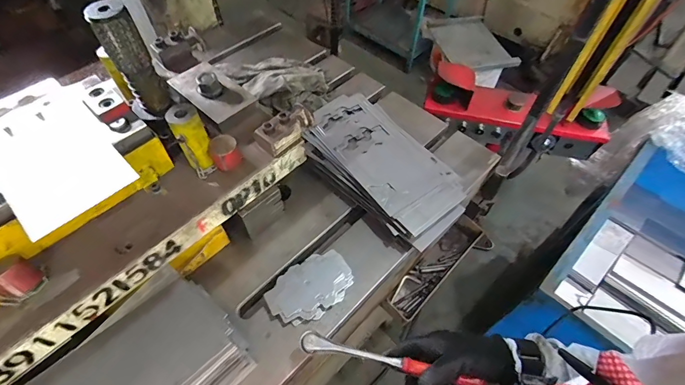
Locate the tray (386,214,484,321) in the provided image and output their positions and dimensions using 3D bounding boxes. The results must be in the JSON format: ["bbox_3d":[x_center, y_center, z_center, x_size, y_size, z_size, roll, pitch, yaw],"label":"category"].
[{"bbox_3d":[0.222,0.168,0.850,0.077,0.060,0.310,38,64,24],"label":"tray"}]

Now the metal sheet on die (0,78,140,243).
[{"bbox_3d":[-0.372,-0.059,0.449,0.250,0.011,0.129,38,63,21],"label":"metal sheet on die"}]

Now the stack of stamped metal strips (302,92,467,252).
[{"bbox_3d":[0.072,-0.048,0.661,0.173,0.069,0.315,-39,63,-23],"label":"stack of stamped metal strips"}]

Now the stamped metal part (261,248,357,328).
[{"bbox_3d":[-0.047,0.142,0.545,0.134,0.024,0.084,-27,62,-29],"label":"stamped metal part"}]

